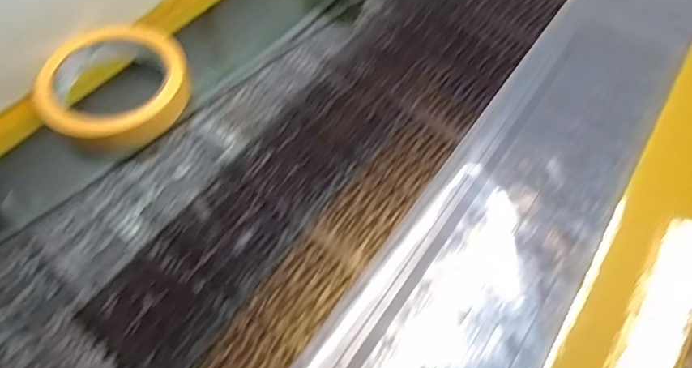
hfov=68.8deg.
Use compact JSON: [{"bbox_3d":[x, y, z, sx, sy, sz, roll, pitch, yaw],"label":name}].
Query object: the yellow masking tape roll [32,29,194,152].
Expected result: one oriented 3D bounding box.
[{"bbox_3d":[-0.156,-0.066,0.355,0.106,0.024,0.100,0,58,-1],"label":"yellow masking tape roll"}]

